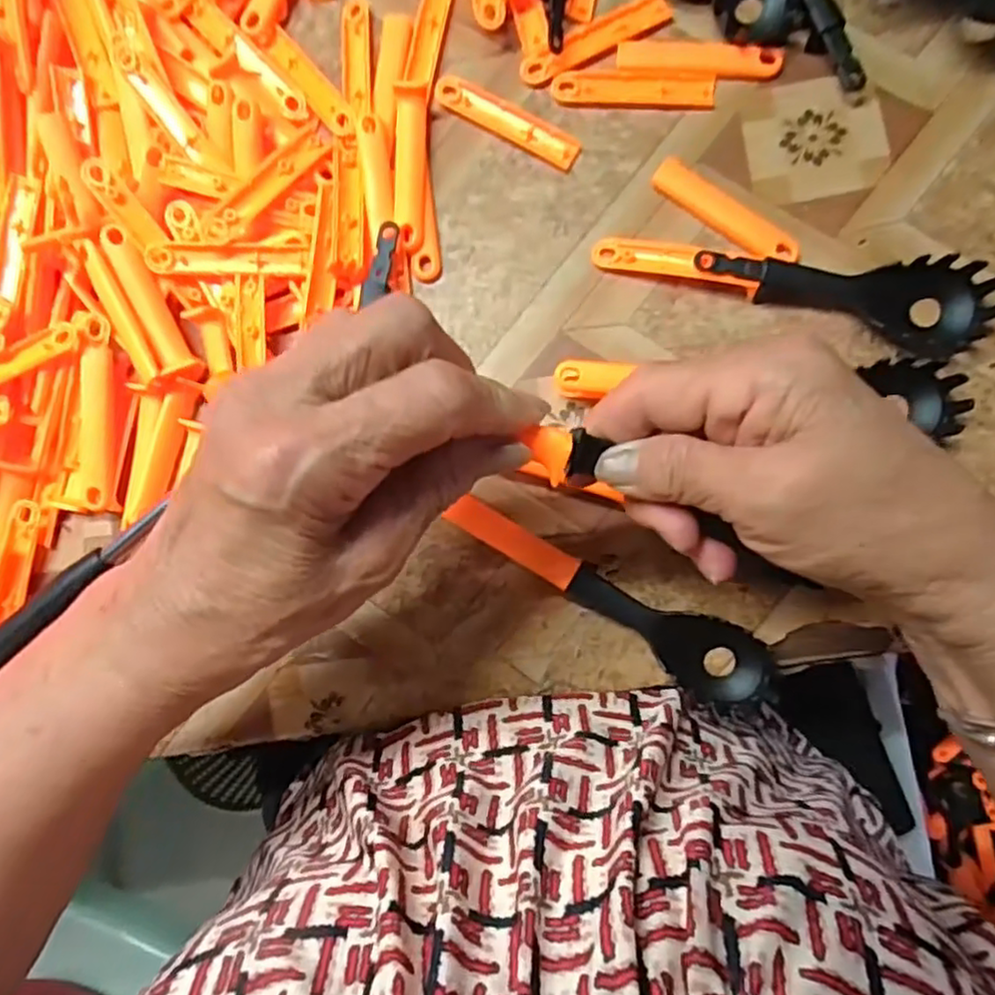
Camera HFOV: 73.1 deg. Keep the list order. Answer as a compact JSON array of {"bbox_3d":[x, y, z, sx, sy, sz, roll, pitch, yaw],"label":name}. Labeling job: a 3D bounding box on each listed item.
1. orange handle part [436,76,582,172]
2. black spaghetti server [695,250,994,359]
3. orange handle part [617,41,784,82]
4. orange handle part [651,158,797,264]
[{"bbox_3d":[0.005,-0.183,0.325,0.076,0.004,0.017,32,87,3],"label":"orange handle part"},{"bbox_3d":[0.155,-0.091,0.298,0.123,0.020,0.041,12,86,2],"label":"black spaghetti server"},{"bbox_3d":[0.095,-0.207,0.317,0.075,0.006,0.016,4,86,1],"label":"orange handle part"},{"bbox_3d":[0.107,-0.133,0.313,0.074,0.006,0.018,38,87,4],"label":"orange handle part"}]

